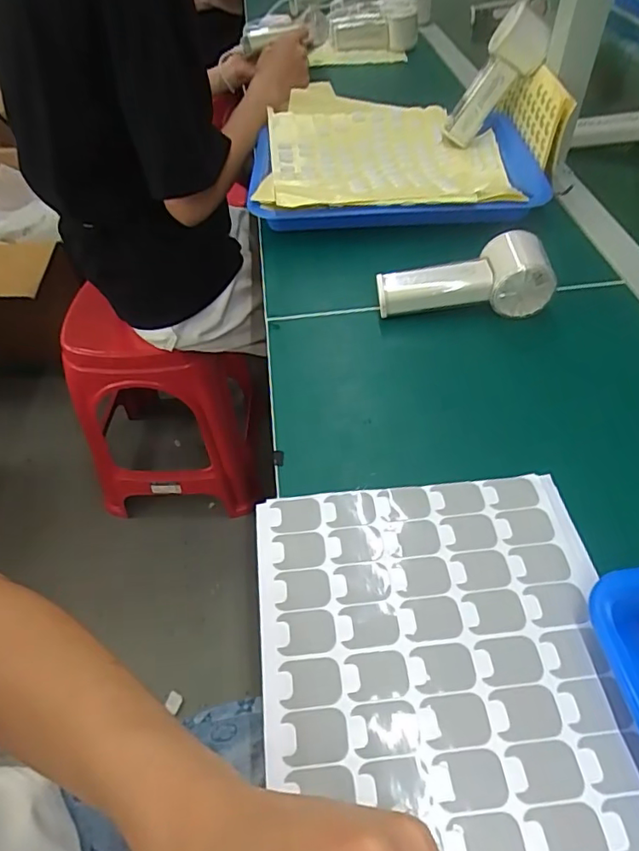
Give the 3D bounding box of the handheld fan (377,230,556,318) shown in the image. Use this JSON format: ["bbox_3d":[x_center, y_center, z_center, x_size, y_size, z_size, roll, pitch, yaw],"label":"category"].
[{"bbox_3d":[0.128,-0.131,0.493,0.149,0.065,0.050,1,49,3],"label":"handheld fan"}]

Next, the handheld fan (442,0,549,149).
[{"bbox_3d":[0.206,-0.421,0.664,0.061,0.152,0.045,12,40,-35],"label":"handheld fan"}]

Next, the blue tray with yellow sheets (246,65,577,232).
[{"bbox_3d":[0.092,-0.325,0.637,0.339,0.076,0.239,-2,49,1],"label":"blue tray with yellow sheets"}]

